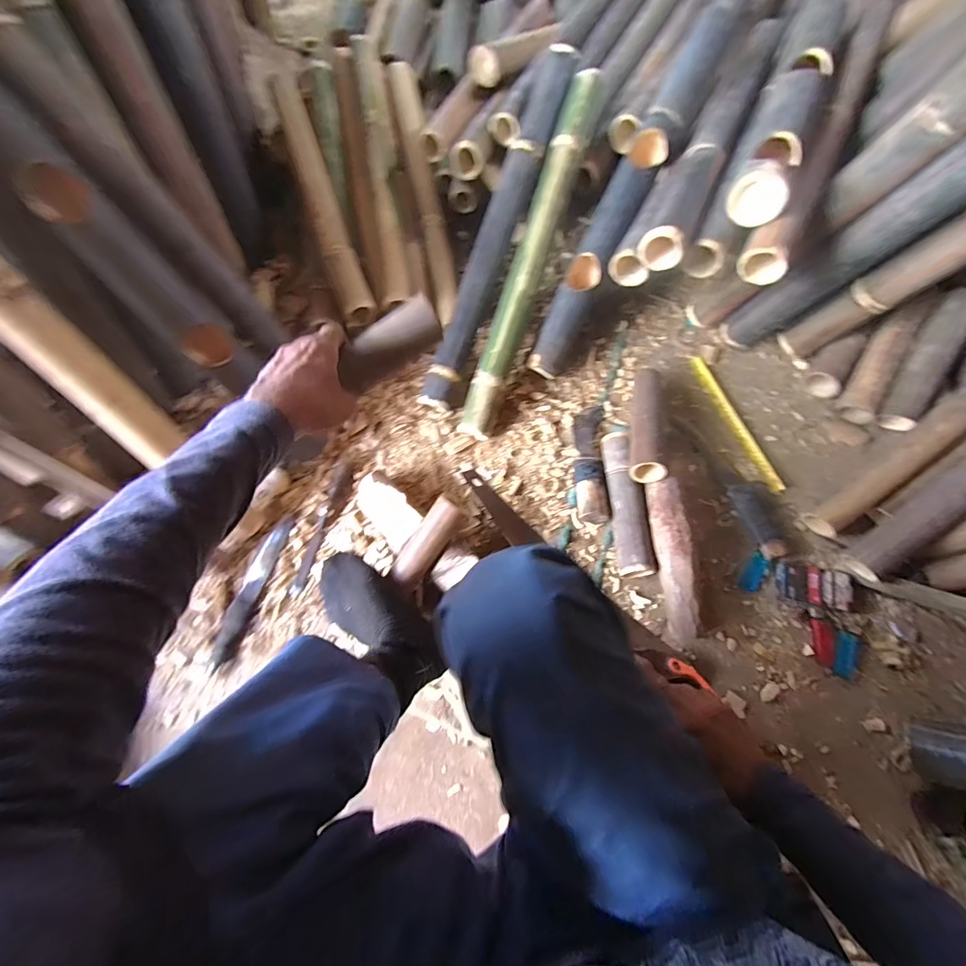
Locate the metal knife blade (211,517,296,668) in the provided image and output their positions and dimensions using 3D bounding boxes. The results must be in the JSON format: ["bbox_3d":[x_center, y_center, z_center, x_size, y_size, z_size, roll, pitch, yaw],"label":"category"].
[{"bbox_3d":[-0.390,0.174,0.699,0.043,0.015,0.247,15,70,9],"label":"metal knife blade"}]

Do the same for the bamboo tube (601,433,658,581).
[{"bbox_3d":[0.243,0.032,0.708,0.057,0.058,0.243,-1,69,2],"label":"bamboo tube"}]

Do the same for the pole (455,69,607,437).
[{"bbox_3d":[0.081,-0.399,0.754,0.058,0.054,0.654,19,92,10],"label":"pole"}]

